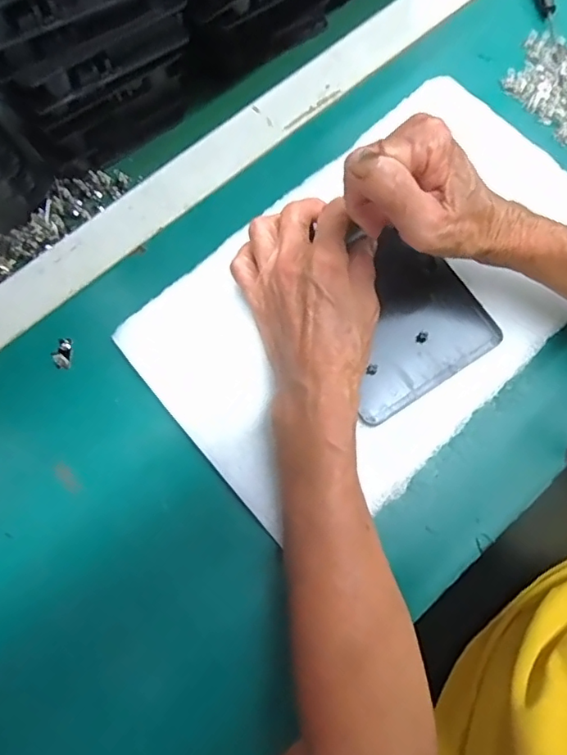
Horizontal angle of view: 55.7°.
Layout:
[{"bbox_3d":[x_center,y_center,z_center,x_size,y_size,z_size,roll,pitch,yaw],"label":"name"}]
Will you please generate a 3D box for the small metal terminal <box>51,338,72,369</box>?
[{"bbox_3d":[-0.146,-0.016,0.354,0.012,0.004,0.021,-2,76,-2],"label":"small metal terminal"}]

